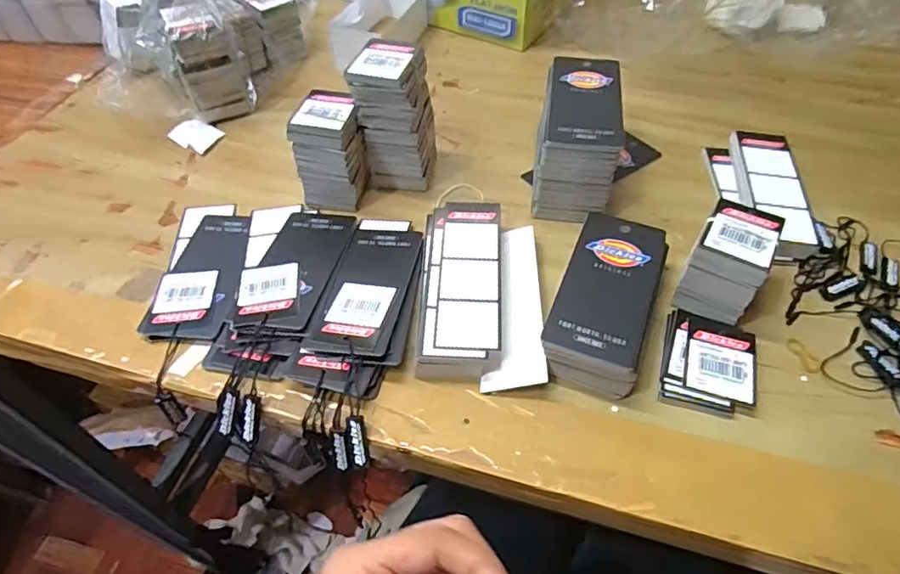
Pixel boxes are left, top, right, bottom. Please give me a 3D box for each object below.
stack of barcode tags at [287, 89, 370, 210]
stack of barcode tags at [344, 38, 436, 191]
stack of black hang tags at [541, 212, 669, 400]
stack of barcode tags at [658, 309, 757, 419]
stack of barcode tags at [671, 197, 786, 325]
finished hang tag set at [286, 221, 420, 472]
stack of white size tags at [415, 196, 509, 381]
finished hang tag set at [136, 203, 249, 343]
[{"bbox_3d":[-0.082,-0.099,0.395,0.039,0.064,0.056,9,52,9],"label":"stack of barcode tags"},{"bbox_3d":[-0.038,-0.121,0.397,0.046,0.093,0.049,6,52,7],"label":"stack of barcode tags"},{"bbox_3d":[0.093,0.007,0.328,0.053,0.031,0.111,17,54,15],"label":"stack of black hang tags"},{"bbox_3d":[0.147,0.043,0.314,0.050,0.010,0.060,14,53,13],"label":"stack of barcode tags"},{"bbox_3d":[0.167,-0.014,0.332,0.045,0.051,0.055,24,56,20],"label":"stack of barcode tags"},{"bbox_3d":[-0.048,0.004,0.343,0.057,0.016,0.136,9,52,10],"label":"finished hang tag set"},{"bbox_3d":[0.008,-0.004,0.344,0.050,0.022,0.123,0,51,3],"label":"stack of white size tags"},{"bbox_3d":[-0.161,-0.017,0.365,0.054,0.010,0.119,-4,51,-1],"label":"finished hang tag set"}]

